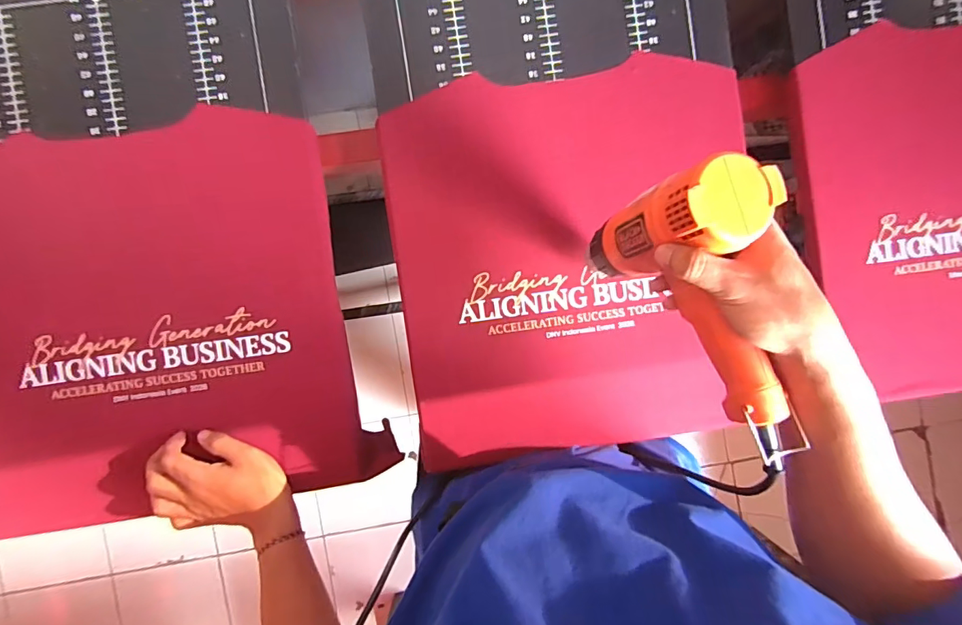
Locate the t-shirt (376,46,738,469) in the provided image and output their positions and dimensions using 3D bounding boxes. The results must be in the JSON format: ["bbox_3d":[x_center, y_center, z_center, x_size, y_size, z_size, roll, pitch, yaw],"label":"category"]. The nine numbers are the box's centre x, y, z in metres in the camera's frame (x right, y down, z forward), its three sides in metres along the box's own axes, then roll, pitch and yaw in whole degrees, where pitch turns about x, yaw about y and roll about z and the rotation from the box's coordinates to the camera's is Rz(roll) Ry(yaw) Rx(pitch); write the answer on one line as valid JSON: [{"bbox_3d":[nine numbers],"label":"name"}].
[{"bbox_3d":[0.097,-0.055,0.518,0.369,0.019,0.403,-7,90,-2],"label":"t-shirt"}]

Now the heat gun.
[{"bbox_3d":[0.182,-0.001,0.375,0.085,0.152,0.209,-27,91,-2],"label":"heat gun"}]

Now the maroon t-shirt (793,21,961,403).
[{"bbox_3d":[0.582,-0.124,0.548,0.393,0.030,0.406,-9,90,-2],"label":"maroon t-shirt"}]

